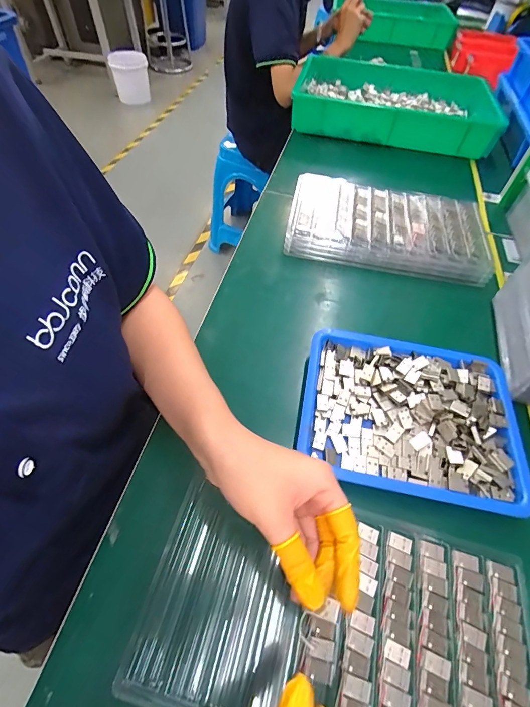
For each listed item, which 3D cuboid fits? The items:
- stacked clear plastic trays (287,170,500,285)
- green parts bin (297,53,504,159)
[{"bbox_3d":[0.190,-0.200,0.555,0.297,0.049,0.169,13,54,6],"label":"stacked clear plastic trays"},{"bbox_3d":[0.300,-0.598,0.840,0.438,0.086,0.347,11,54,5],"label":"green parts bin"}]

